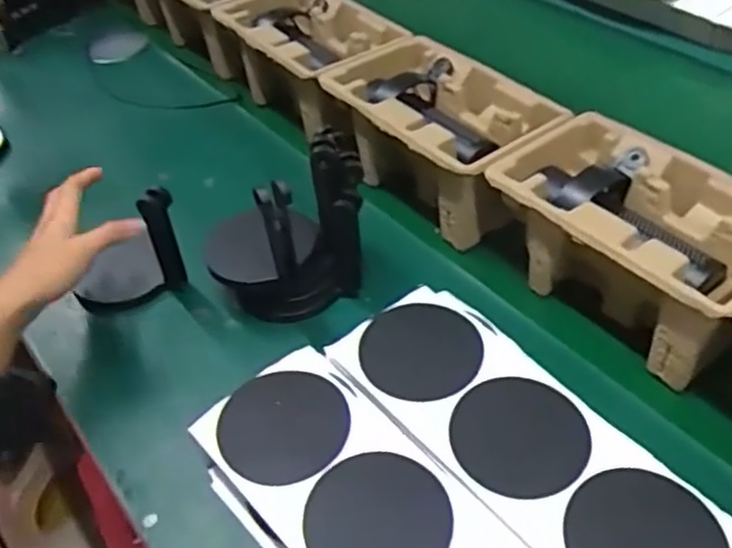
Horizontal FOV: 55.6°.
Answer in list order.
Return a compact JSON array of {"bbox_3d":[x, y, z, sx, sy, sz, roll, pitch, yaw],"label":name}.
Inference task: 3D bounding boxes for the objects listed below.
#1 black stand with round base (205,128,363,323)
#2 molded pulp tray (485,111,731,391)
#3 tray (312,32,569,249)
[{"bbox_3d":[-0.073,-0.038,0.600,0.141,0.145,0.081,-9,47,-1],"label":"black stand with round base"},{"bbox_3d":[0.227,-0.031,0.586,0.144,0.099,0.235,-34,52,-23],"label":"molded pulp tray"},{"bbox_3d":[0.070,-0.149,0.728,0.149,0.104,0.247,-35,53,-24],"label":"tray"}]

